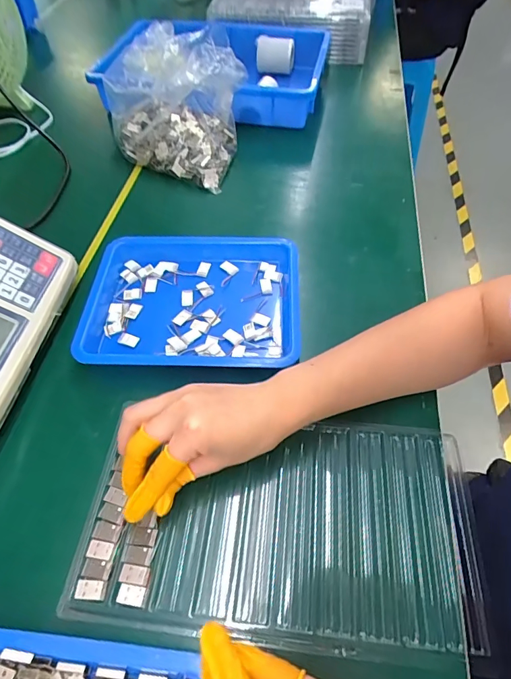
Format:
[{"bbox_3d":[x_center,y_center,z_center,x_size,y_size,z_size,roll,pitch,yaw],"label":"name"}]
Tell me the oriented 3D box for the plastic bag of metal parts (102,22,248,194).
[{"bbox_3d":[-0.115,-0.321,0.572,0.180,0.137,0.149,15,56,13],"label":"plastic bag of metal parts"}]

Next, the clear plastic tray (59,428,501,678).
[{"bbox_3d":[0.017,0.139,0.318,0.285,0.013,0.155,4,54,5],"label":"clear plastic tray"}]

